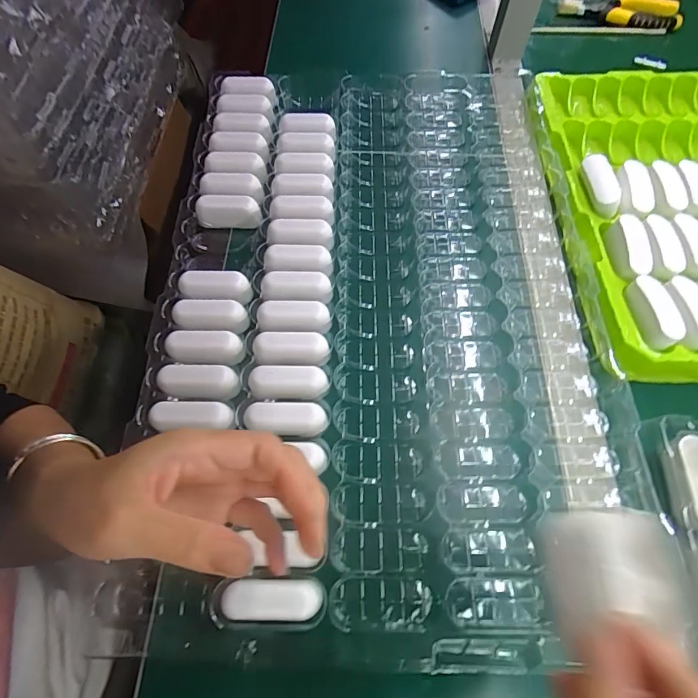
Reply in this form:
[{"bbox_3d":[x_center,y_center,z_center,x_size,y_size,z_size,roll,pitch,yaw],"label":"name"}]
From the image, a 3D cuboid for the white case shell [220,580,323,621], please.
[{"bbox_3d":[-0.050,0.165,0.274,0.062,0.025,0.022,0,64,0],"label":"white case shell"}]

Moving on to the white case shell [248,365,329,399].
[{"bbox_3d":[-0.048,0.027,0.333,0.062,0.013,0.027,-1,64,-1],"label":"white case shell"}]

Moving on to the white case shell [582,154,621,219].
[{"bbox_3d":[0.259,-0.168,0.425,0.019,0.020,0.072,-2,64,-1],"label":"white case shell"}]

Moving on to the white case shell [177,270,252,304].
[{"bbox_3d":[-0.120,-0.054,0.376,0.065,0.018,0.029,4,64,2],"label":"white case shell"}]

